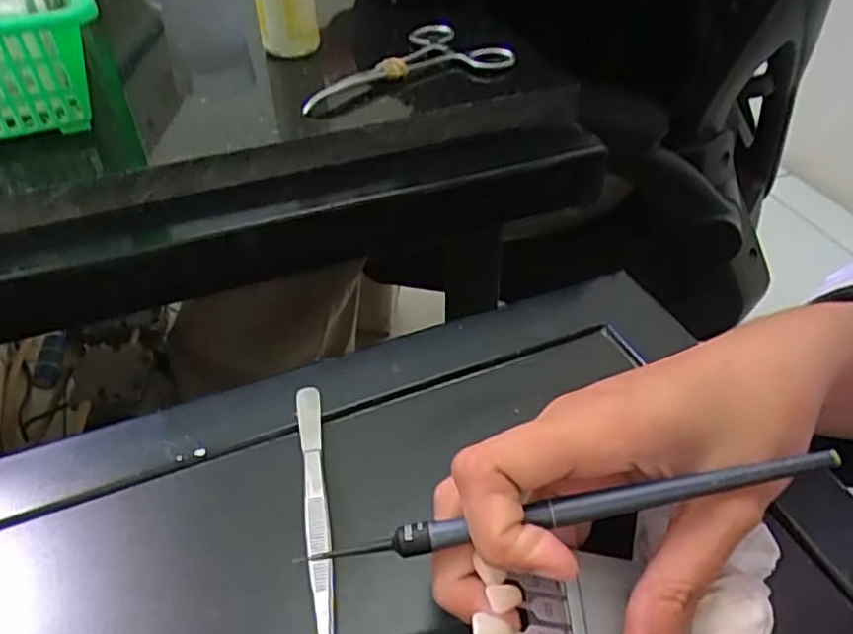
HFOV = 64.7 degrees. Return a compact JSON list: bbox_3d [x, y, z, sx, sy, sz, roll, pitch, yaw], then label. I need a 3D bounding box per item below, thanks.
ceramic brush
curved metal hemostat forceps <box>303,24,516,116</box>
[{"bbox_3d":[0.040,0.057,0.196,0.153,0.004,0.007,-11,44,1],"label":"ceramic brush"},{"bbox_3d":[-0.017,-0.136,0.358,0.118,0.014,0.055,-20,47,-19],"label":"curved metal hemostat forceps"}]

